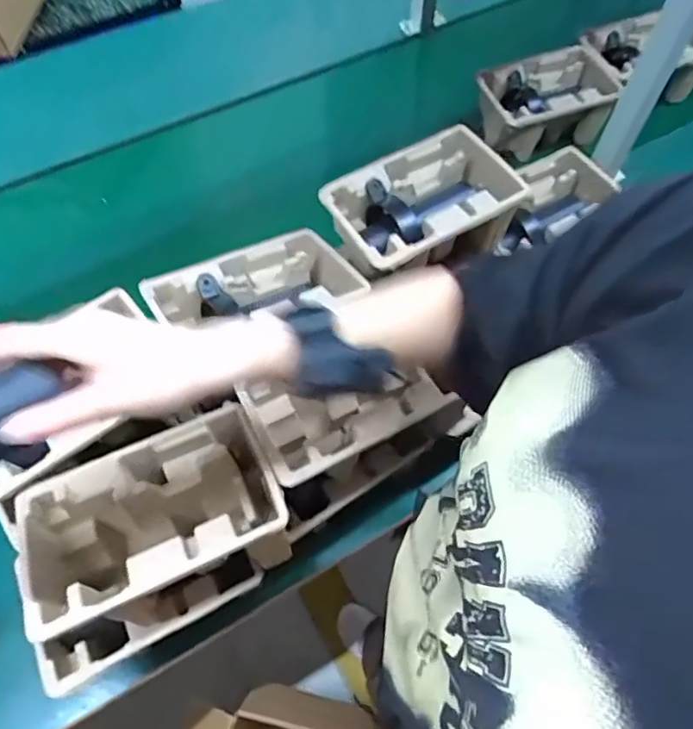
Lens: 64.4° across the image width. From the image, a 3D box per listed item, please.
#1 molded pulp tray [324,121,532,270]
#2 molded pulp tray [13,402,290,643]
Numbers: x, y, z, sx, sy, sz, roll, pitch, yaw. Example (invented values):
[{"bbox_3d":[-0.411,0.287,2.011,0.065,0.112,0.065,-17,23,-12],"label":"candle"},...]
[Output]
[{"bbox_3d":[0.094,-0.201,0.690,0.227,0.056,0.147,-28,65,-14],"label":"molded pulp tray"},{"bbox_3d":[-0.176,0.146,0.524,0.220,0.098,0.137,-23,64,-11],"label":"molded pulp tray"}]

